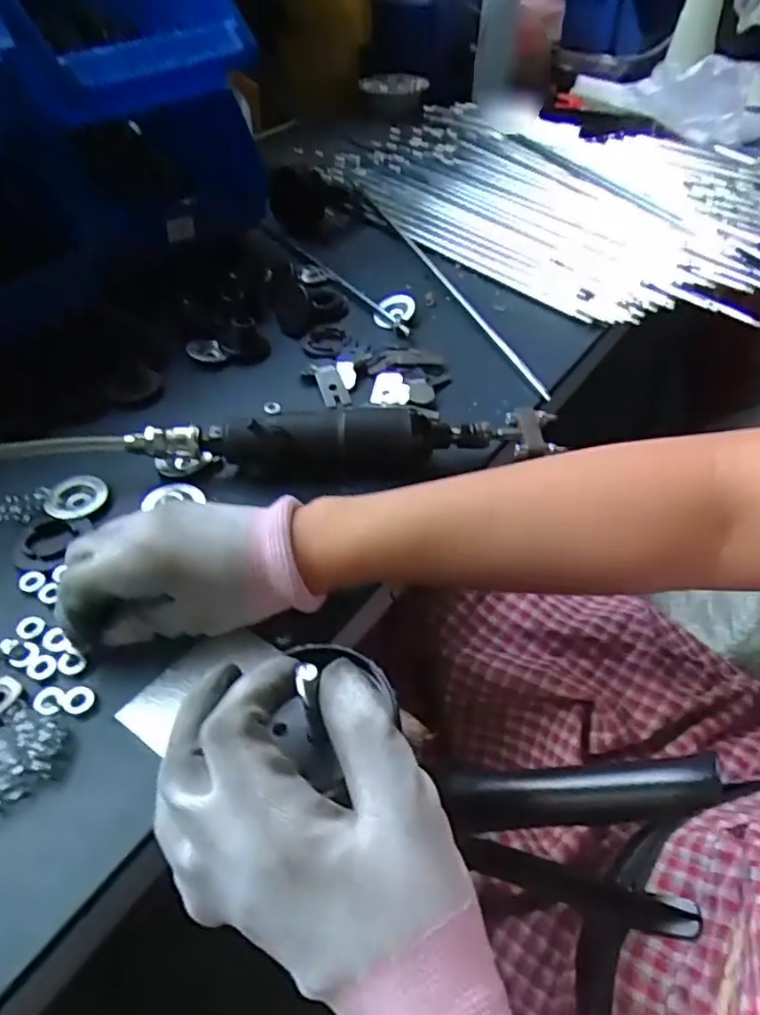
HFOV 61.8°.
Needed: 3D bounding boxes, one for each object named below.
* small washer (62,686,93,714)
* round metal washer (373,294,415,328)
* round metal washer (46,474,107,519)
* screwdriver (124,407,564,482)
[{"bbox_3d":[-0.149,0.094,0.313,0.014,0.004,0.015,0,45,0],"label":"small washer"},{"bbox_3d":[0.013,-0.189,0.608,0.040,0.006,0.044,-17,56,15],"label":"round metal washer"},{"bbox_3d":[-0.202,-0.007,0.420,0.038,0.004,0.037,0,45,0],"label":"round metal washer"},{"bbox_3d":[-0.022,-0.044,0.431,0.280,0.039,0.034,-5,45,-5],"label":"screwdriver"}]

